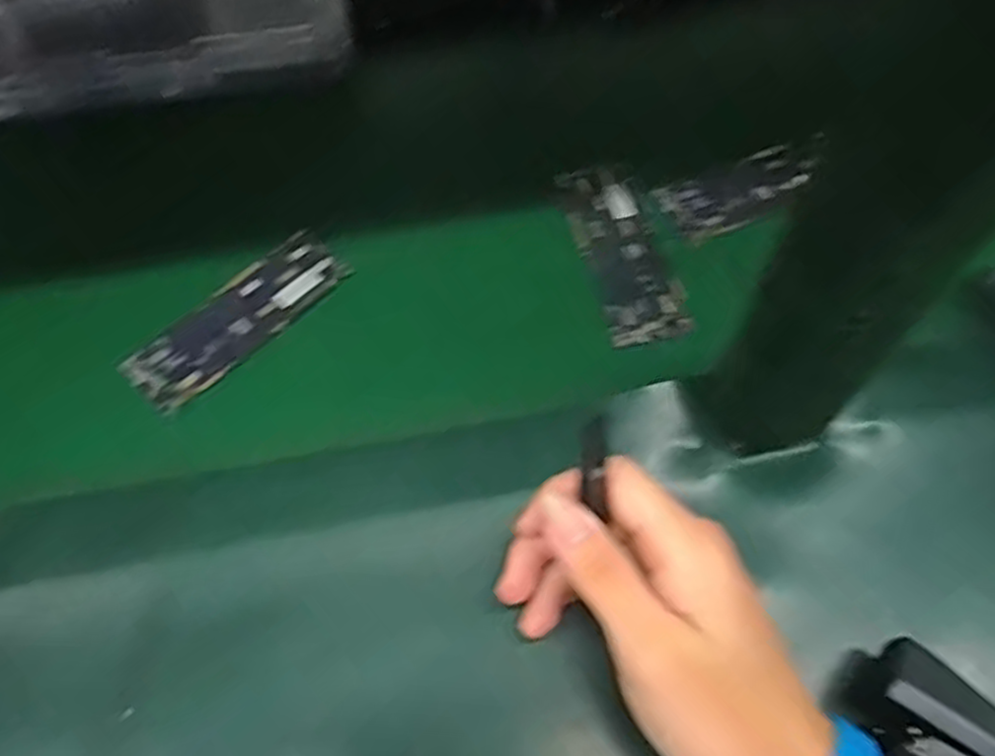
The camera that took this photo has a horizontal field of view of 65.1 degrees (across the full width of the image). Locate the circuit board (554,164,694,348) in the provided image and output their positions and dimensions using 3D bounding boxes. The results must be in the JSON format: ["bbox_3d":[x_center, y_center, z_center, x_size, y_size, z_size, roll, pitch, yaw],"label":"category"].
[{"bbox_3d":[0.070,-0.073,0.445,0.045,0.006,0.122,-13,63,-7],"label":"circuit board"}]

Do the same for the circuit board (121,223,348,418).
[{"bbox_3d":[-0.141,-0.033,0.427,0.043,0.004,0.126,40,69,18],"label":"circuit board"}]

